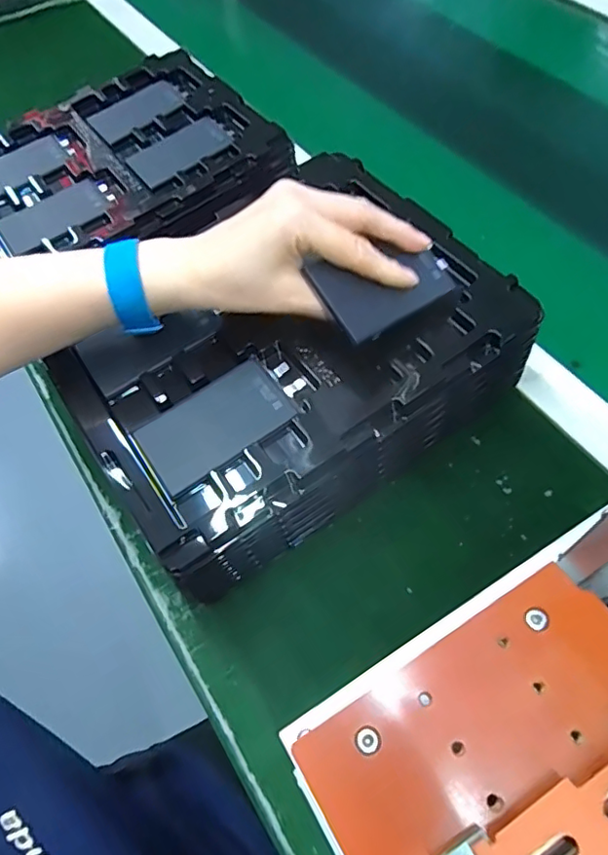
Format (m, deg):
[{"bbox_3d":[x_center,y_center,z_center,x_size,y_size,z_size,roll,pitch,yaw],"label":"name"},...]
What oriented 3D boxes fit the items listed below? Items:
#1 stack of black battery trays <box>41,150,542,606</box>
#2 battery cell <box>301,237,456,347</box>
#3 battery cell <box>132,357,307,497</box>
[{"bbox_3d":[-0.001,-0.032,0.389,0.279,0.109,0.186,-32,63,-12],"label":"stack of black battery trays"},{"bbox_3d":[0.051,-0.089,0.341,0.094,0.005,0.051,-30,82,-26],"label":"battery cell"},{"bbox_3d":[-0.047,-0.006,0.338,0.100,0.012,0.051,-33,62,-12],"label":"battery cell"}]

